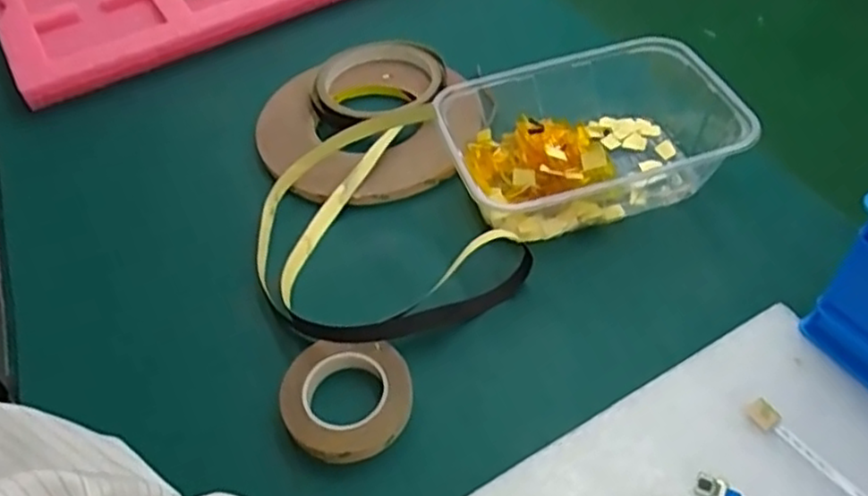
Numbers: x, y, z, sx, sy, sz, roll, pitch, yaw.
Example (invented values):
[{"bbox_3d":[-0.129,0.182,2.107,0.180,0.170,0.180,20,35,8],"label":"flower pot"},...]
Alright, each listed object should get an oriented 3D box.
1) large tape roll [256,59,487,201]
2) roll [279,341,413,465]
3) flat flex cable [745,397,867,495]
[{"bbox_3d":[-0.043,-0.084,0.475,0.148,0.020,0.130,-12,48,-4],"label":"large tape roll"},{"bbox_3d":[-0.042,0.074,0.338,0.061,0.017,0.056,-3,48,4],"label":"roll"},{"bbox_3d":[0.161,0.088,0.304,0.011,0.004,0.055,-29,51,-19],"label":"flat flex cable"}]

